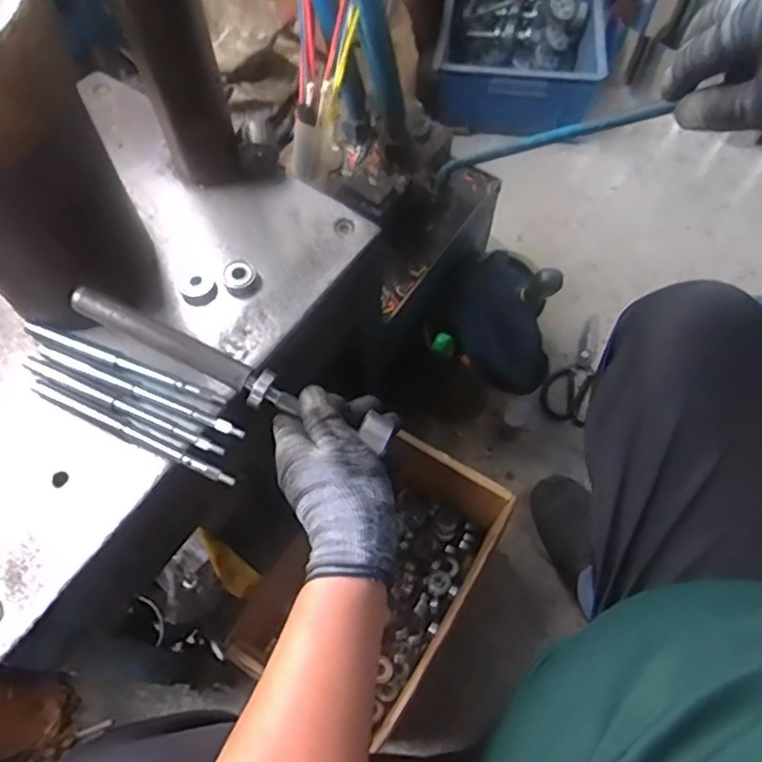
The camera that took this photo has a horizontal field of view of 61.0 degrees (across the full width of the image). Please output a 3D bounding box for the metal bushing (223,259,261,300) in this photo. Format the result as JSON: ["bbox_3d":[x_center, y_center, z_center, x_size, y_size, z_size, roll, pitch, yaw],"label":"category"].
[{"bbox_3d":[-0.125,-0.092,0.579,0.030,0.012,0.036,-33,68,-15],"label":"metal bushing"}]

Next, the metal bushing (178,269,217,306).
[{"bbox_3d":[-0.163,-0.084,0.570,0.030,0.012,0.037,-24,66,-12],"label":"metal bushing"}]

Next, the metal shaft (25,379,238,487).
[{"bbox_3d":[-0.198,0.040,0.507,0.187,0.006,0.011,24,66,12],"label":"metal shaft"}]

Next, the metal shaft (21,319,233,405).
[{"bbox_3d":[-0.214,-0.015,0.533,0.187,0.008,0.012,19,65,9],"label":"metal shaft"}]

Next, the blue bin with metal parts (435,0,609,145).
[{"bbox_3d":[0.283,-0.702,1.301,0.310,0.170,0.403,9,64,5],"label":"blue bin with metal parts"}]

